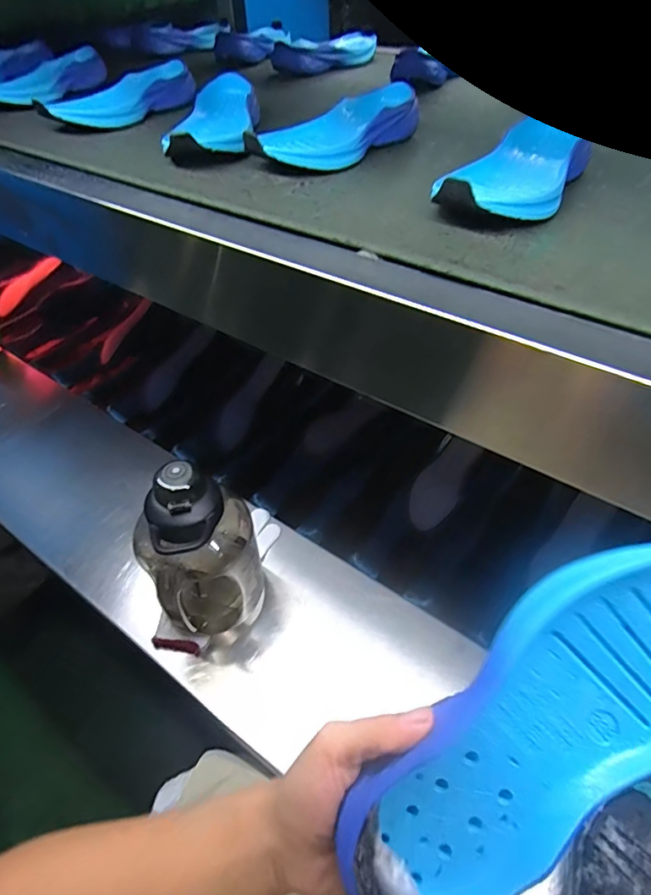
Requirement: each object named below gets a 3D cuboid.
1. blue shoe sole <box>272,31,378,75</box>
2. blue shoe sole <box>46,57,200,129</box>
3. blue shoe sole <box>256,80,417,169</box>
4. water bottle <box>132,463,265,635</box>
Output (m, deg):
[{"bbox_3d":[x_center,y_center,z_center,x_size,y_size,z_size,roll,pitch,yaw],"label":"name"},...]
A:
[{"bbox_3d":[0.013,-0.671,0.835,0.082,0.040,0.234,34,58,27],"label":"blue shoe sole"},{"bbox_3d":[-0.261,-0.463,0.653,0.060,0.035,0.210,27,56,23],"label":"blue shoe sole"},{"bbox_3d":[0.014,-0.346,0.539,0.088,0.040,0.213,33,58,26],"label":"blue shoe sole"},{"bbox_3d":[-0.131,0.123,0.538,0.118,0.215,0.102,-30,55,-22],"label":"water bottle"}]

